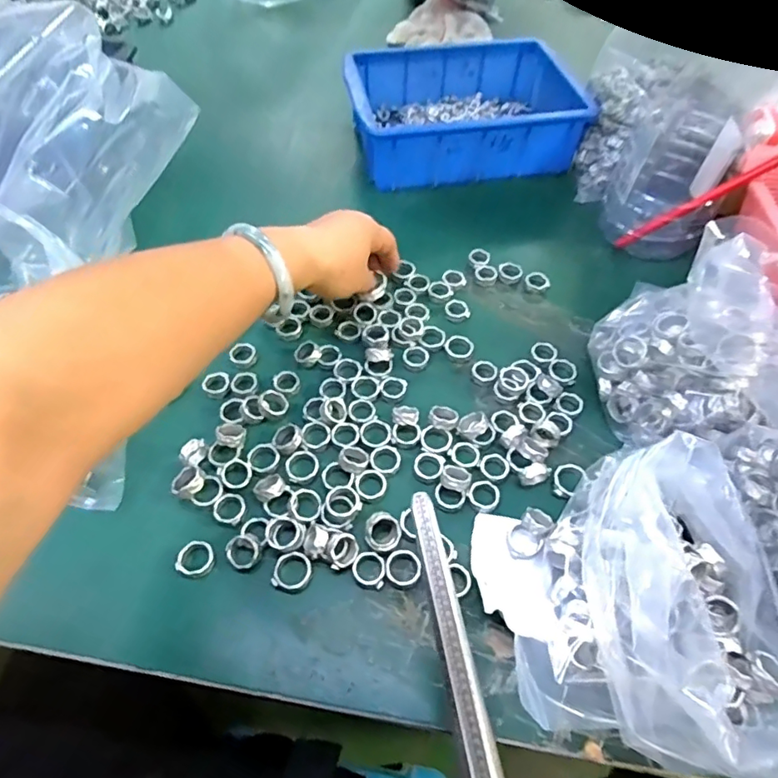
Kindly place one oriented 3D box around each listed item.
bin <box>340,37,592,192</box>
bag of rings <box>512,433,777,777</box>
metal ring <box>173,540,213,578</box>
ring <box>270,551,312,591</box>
[{"bbox_3d":[0.081,-0.305,0.592,0.229,0.085,0.163,-8,56,-7],"label":"bin"},{"bbox_3d":[0.156,0.118,0.289,0.152,0.084,0.145,10,55,5],"label":"bag of rings"},{"bbox_3d":[-0.122,0.106,0.331,0.023,0.007,0.022,1,55,-1],"label":"metal ring"},{"bbox_3d":[-0.060,0.113,0.328,0.023,0.005,0.023,1,55,-1],"label":"ring"}]

